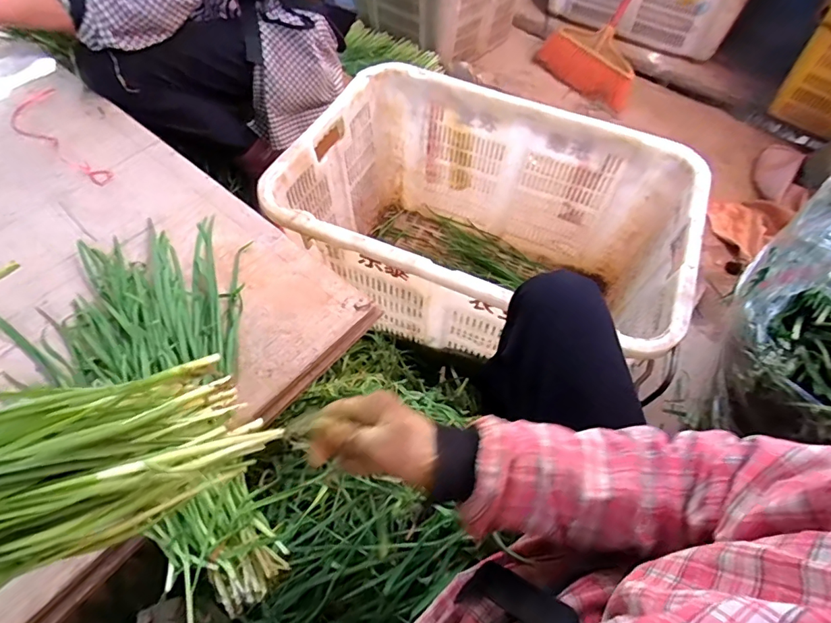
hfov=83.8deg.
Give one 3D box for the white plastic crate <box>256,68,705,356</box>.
[{"bbox_3d":[0.125,-0.128,0.906,0.664,0.353,0.473,24,60,15],"label":"white plastic crate"}]

